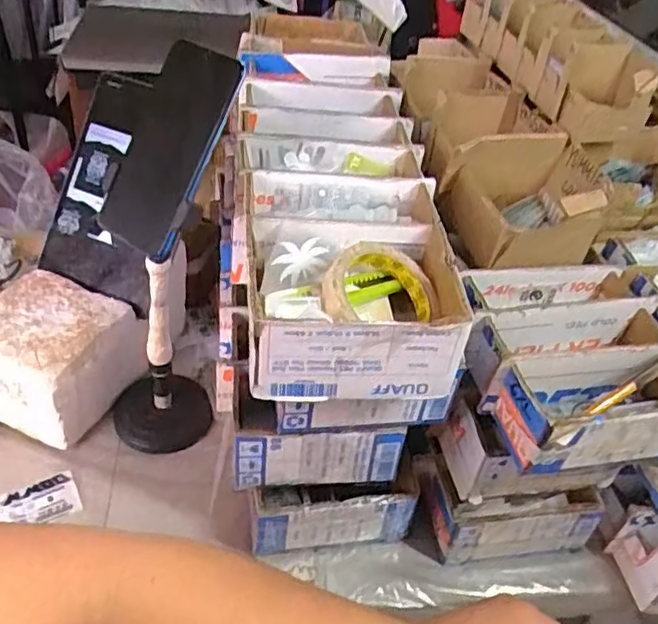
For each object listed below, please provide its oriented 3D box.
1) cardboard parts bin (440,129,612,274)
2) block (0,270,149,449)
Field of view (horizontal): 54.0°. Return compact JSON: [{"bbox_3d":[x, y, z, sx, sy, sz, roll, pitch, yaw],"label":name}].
[{"bbox_3d":[0.193,-0.106,0.624,0.138,0.084,0.107,-7,43,-16],"label":"cardboard parts bin"},{"bbox_3d":[-0.310,0.047,0.718,0.149,0.118,0.146,23,43,17],"label":"block"}]

